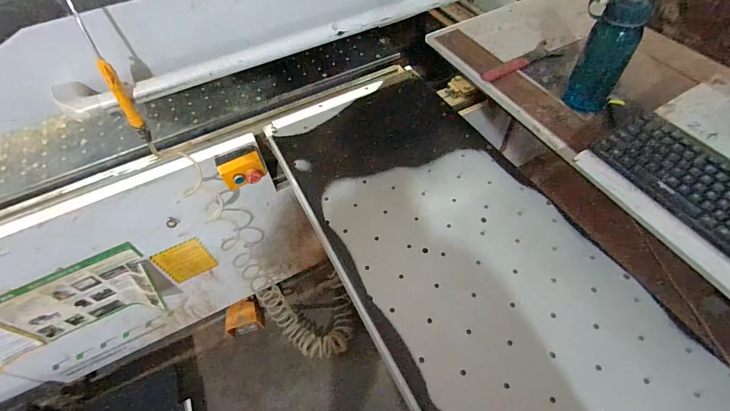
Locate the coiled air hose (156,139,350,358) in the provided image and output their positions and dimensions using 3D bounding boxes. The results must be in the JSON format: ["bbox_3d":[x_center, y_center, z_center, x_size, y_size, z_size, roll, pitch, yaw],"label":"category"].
[{"bbox_3d":[-0.311,0.242,1.241,0.500,0.938,0.206,37,67,25],"label":"coiled air hose"}]

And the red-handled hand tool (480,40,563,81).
[{"bbox_3d":[0.385,-0.350,0.881,0.220,0.017,0.052,-28,58,-16],"label":"red-handled hand tool"}]

